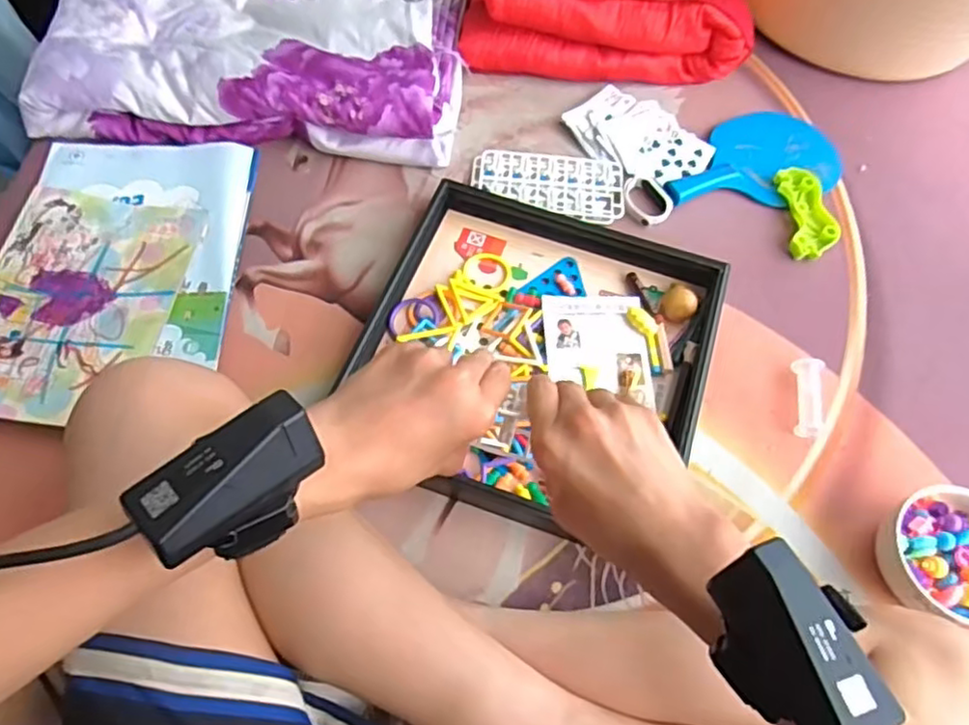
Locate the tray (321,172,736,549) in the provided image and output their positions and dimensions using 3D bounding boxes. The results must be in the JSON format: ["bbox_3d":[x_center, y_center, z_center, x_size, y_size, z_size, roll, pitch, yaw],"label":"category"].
[{"bbox_3d":[0.051,-0.021,0.613,0.298,0.034,0.302,18,65,7],"label":"tray"}]

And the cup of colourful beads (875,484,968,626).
[{"bbox_3d":[0.371,0.155,0.528,0.102,0.053,0.105,0,64,-1],"label":"cup of colourful beads"}]

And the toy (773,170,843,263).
[{"bbox_3d":[0.351,-0.164,0.714,0.053,0.014,0.114,-2,64,-2],"label":"toy"}]

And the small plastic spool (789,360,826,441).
[{"bbox_3d":[0.302,0.032,0.608,0.028,0.024,0.076,7,64,2],"label":"small plastic spool"}]

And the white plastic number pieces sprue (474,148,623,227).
[{"bbox_3d":[0.071,-0.199,0.719,0.164,0.005,0.083,9,64,3],"label":"white plastic number pieces sprue"}]

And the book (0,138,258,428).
[{"bbox_3d":[-0.351,-0.092,0.628,0.219,0.017,0.324,5,61,-5],"label":"book"}]

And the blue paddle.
[{"bbox_3d":[0.300,-0.227,0.746,0.226,0.020,0.131,-25,67,-13],"label":"blue paddle"}]

